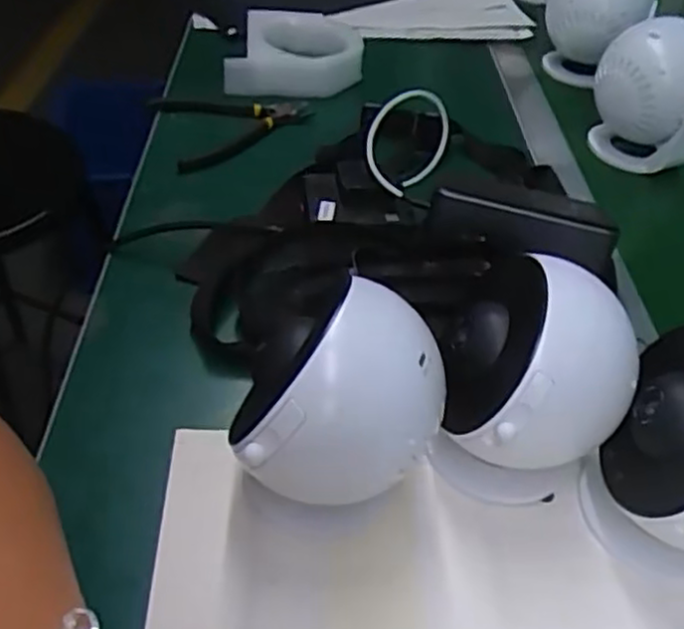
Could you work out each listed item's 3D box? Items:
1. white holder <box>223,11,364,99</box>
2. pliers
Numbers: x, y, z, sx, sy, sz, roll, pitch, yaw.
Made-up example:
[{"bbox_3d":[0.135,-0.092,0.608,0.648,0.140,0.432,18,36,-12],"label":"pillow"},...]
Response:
[{"bbox_3d":[-0.047,-0.265,0.730,0.133,0.038,0.115,3,43,-5],"label":"white holder"},{"bbox_3d":[-0.097,-0.175,0.661,0.135,0.026,0.114,-9,46,-17],"label":"pliers"}]

